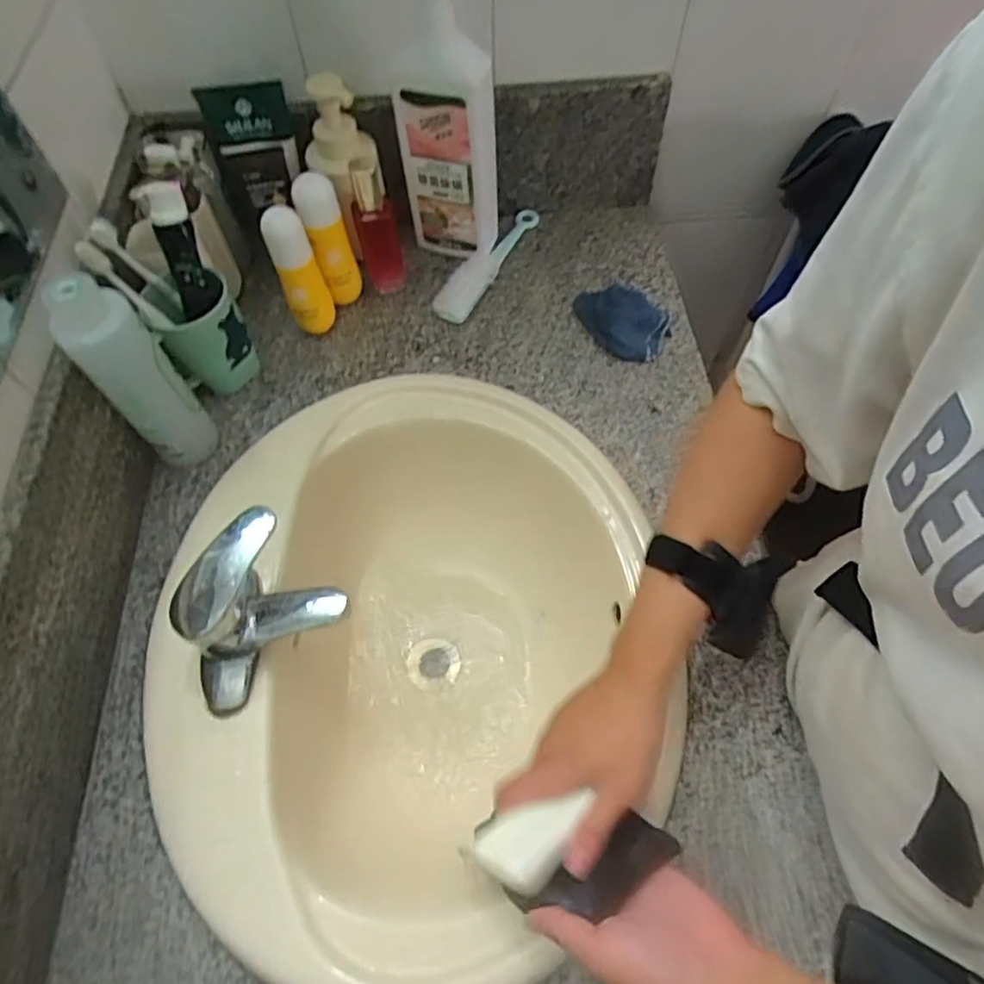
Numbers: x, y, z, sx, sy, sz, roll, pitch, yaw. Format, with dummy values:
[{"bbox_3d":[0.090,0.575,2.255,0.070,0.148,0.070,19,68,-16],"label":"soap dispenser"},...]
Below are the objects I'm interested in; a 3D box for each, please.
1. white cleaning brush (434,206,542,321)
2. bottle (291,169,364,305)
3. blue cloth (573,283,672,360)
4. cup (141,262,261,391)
[{"bbox_3d":[-0.004,-0.284,0.770,0.041,0.023,0.204,25,65,15],"label":"white cleaning brush"},{"bbox_3d":[-0.177,-0.270,0.699,0.046,0.156,0.035,-17,62,-8],"label":"bottle"},{"bbox_3d":[0.148,-0.194,0.704,0.070,0.028,0.107,-38,67,-17],"label":"blue cloth"},{"bbox_3d":[-0.295,-0.164,0.659,0.080,0.114,0.070,-20,62,-9],"label":"cup"}]

